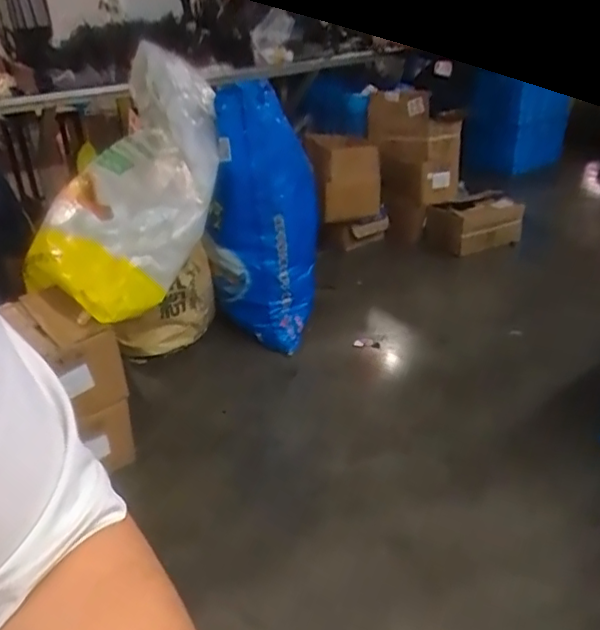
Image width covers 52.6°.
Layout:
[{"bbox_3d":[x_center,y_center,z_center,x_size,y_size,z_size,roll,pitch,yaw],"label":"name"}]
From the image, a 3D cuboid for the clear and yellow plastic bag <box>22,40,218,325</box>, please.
[{"bbox_3d":[-0.432,-0.352,1.633,0.409,0.249,0.795,6,65,16],"label":"clear and yellow plastic bag"}]

